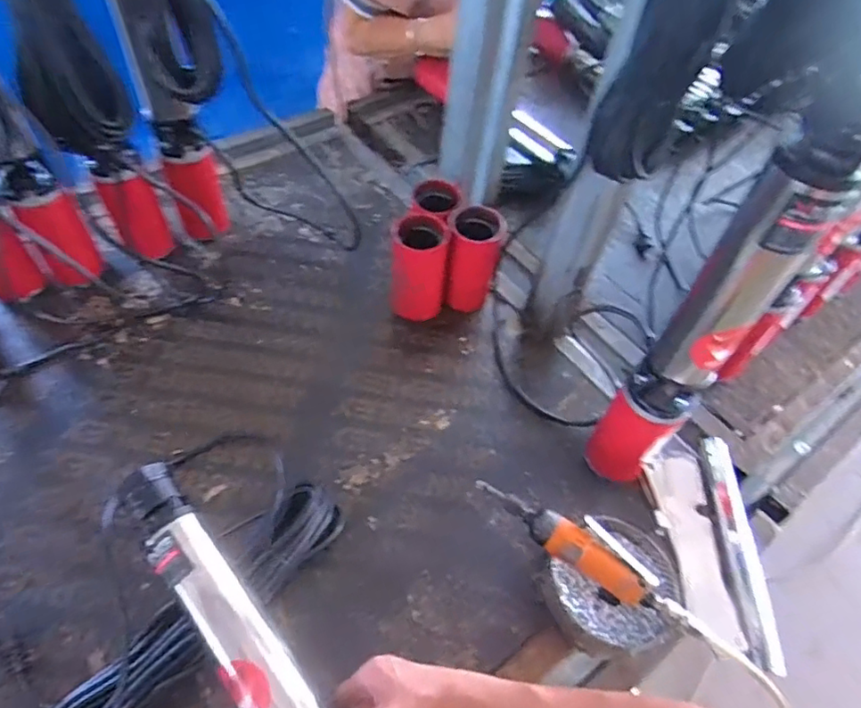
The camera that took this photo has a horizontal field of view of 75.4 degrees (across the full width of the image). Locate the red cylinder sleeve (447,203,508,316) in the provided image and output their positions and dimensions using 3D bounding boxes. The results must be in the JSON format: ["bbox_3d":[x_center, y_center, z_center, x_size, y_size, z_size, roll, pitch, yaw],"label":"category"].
[{"bbox_3d":[0.064,-0.138,0.850,0.075,0.159,0.068,12,53,4],"label":"red cylinder sleeve"}]

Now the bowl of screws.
[{"bbox_3d":[0.208,0.264,0.625,0.141,0.051,0.131,2,53,-3],"label":"bowl of screws"}]

